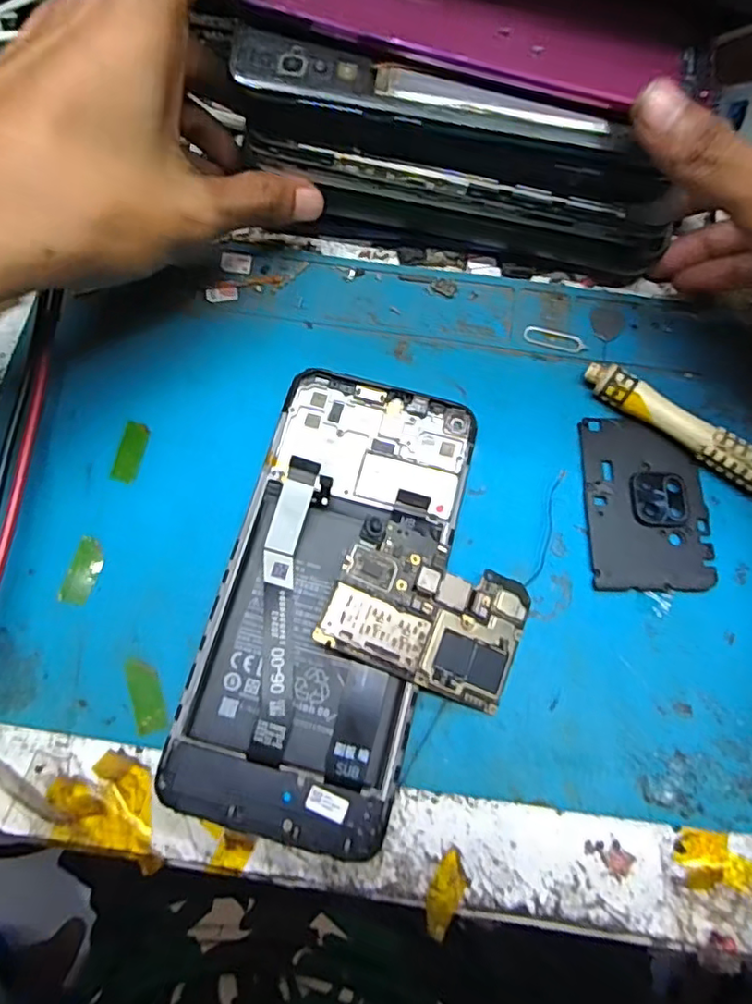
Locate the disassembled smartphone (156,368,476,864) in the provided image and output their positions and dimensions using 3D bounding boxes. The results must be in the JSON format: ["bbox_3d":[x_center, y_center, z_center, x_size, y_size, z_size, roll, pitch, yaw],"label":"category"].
[{"bbox_3d":[-0.014,0.026,0.196,0.071,0.016,0.155,15,70,2],"label":"disassembled smartphone"}]

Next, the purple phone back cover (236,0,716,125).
[{"bbox_3d":[0.038,-0.170,0.203,0.158,0.007,0.066,13,72,-1],"label":"purple phone back cover"}]

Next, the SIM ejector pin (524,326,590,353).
[{"bbox_3d":[0.074,-0.066,0.239,0.026,0.004,0.008,16,72,3],"label":"SIM ejector pin"}]

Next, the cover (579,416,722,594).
[{"bbox_3d":[0.100,0.000,0.219,0.044,0.004,0.065,2,72,-1],"label":"cover"}]

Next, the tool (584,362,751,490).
[{"bbox_3d":[0.133,-0.015,0.218,0.124,0.015,0.011,35,74,9],"label":"tool"}]

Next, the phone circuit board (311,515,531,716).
[{"bbox_3d":[0.019,0.036,0.195,0.066,0.004,0.047,27,71,-11],"label":"phone circuit board"}]

